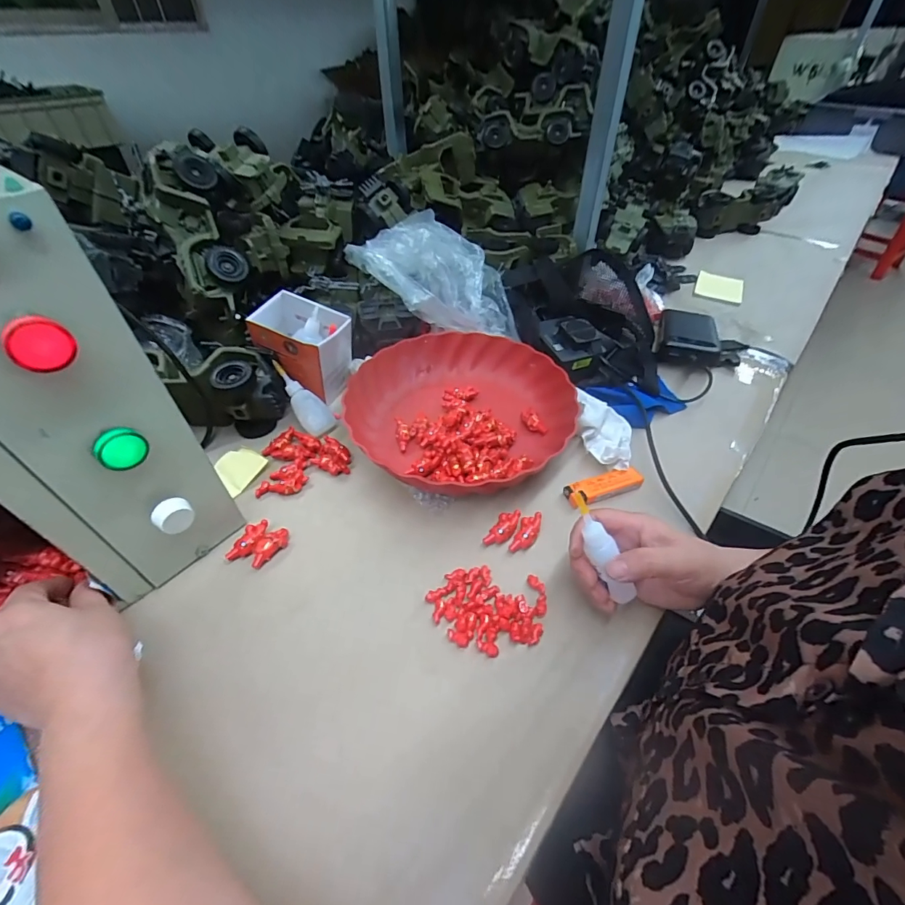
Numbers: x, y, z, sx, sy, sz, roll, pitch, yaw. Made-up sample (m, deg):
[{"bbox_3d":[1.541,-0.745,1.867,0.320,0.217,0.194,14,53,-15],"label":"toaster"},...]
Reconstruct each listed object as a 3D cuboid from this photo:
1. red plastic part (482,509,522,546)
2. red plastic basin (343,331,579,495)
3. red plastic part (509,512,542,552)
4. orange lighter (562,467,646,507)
[{"bbox_3d":[0.046,0.068,0.385,0.020,0.007,0.042,36,70,28],"label":"red plastic part"},{"bbox_3d":[0.005,-0.052,0.476,0.230,0.047,0.220,-1,46,1],"label":"red plastic basin"},{"bbox_3d":[0.068,0.073,0.386,0.019,0.009,0.044,29,69,24],"label":"red plastic part"},{"bbox_3d":[0.151,0.034,0.425,0.078,0.012,0.024,-16,48,-14],"label":"orange lighter"}]

